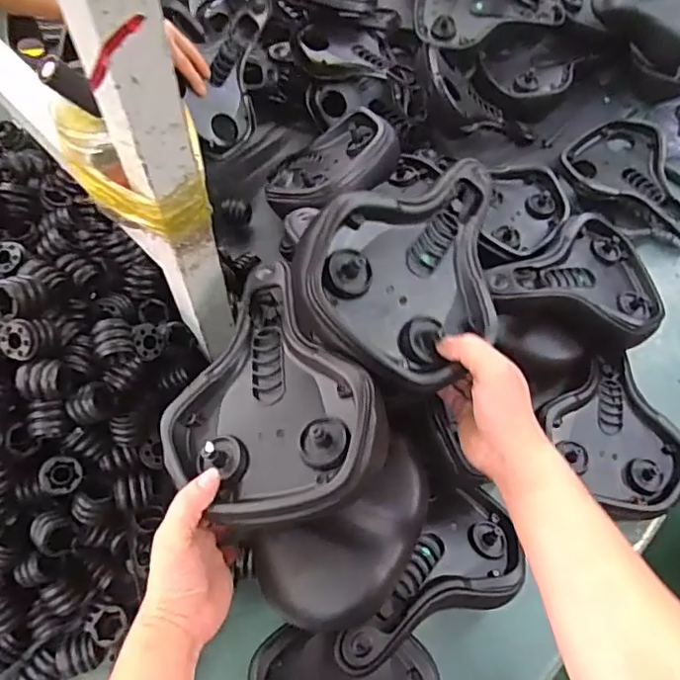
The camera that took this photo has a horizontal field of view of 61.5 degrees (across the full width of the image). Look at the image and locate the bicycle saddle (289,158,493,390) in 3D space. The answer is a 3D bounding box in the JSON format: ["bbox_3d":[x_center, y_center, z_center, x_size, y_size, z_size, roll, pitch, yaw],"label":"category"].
[{"bbox_3d":[0.057,-0.079,0.526,0.169,0.070,0.240,31,67,-13],"label":"bicycle saddle"}]

